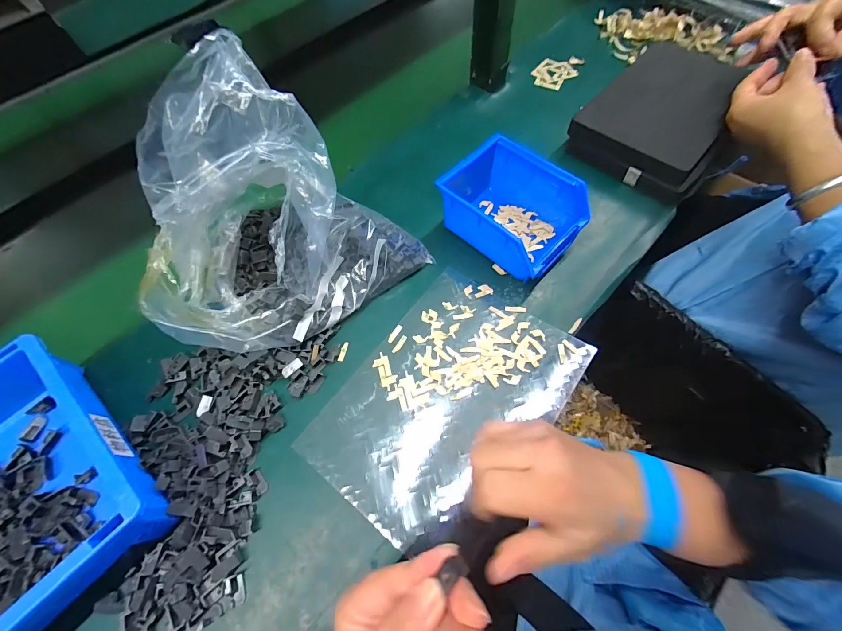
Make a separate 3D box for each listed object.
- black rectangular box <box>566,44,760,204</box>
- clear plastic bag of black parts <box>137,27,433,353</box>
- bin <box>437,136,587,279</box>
[{"bbox_3d":[0.328,-0.262,0.478,0.169,0.064,0.222,39,71,21],"label":"black rectangular box"},{"bbox_3d":[-0.128,-0.079,0.314,0.229,0.212,0.197,12,64,9],"label":"clear plastic bag of black parts"},{"bbox_3d":[0.103,-0.116,0.402,0.139,0.072,0.111,37,71,20],"label":"bin"}]

